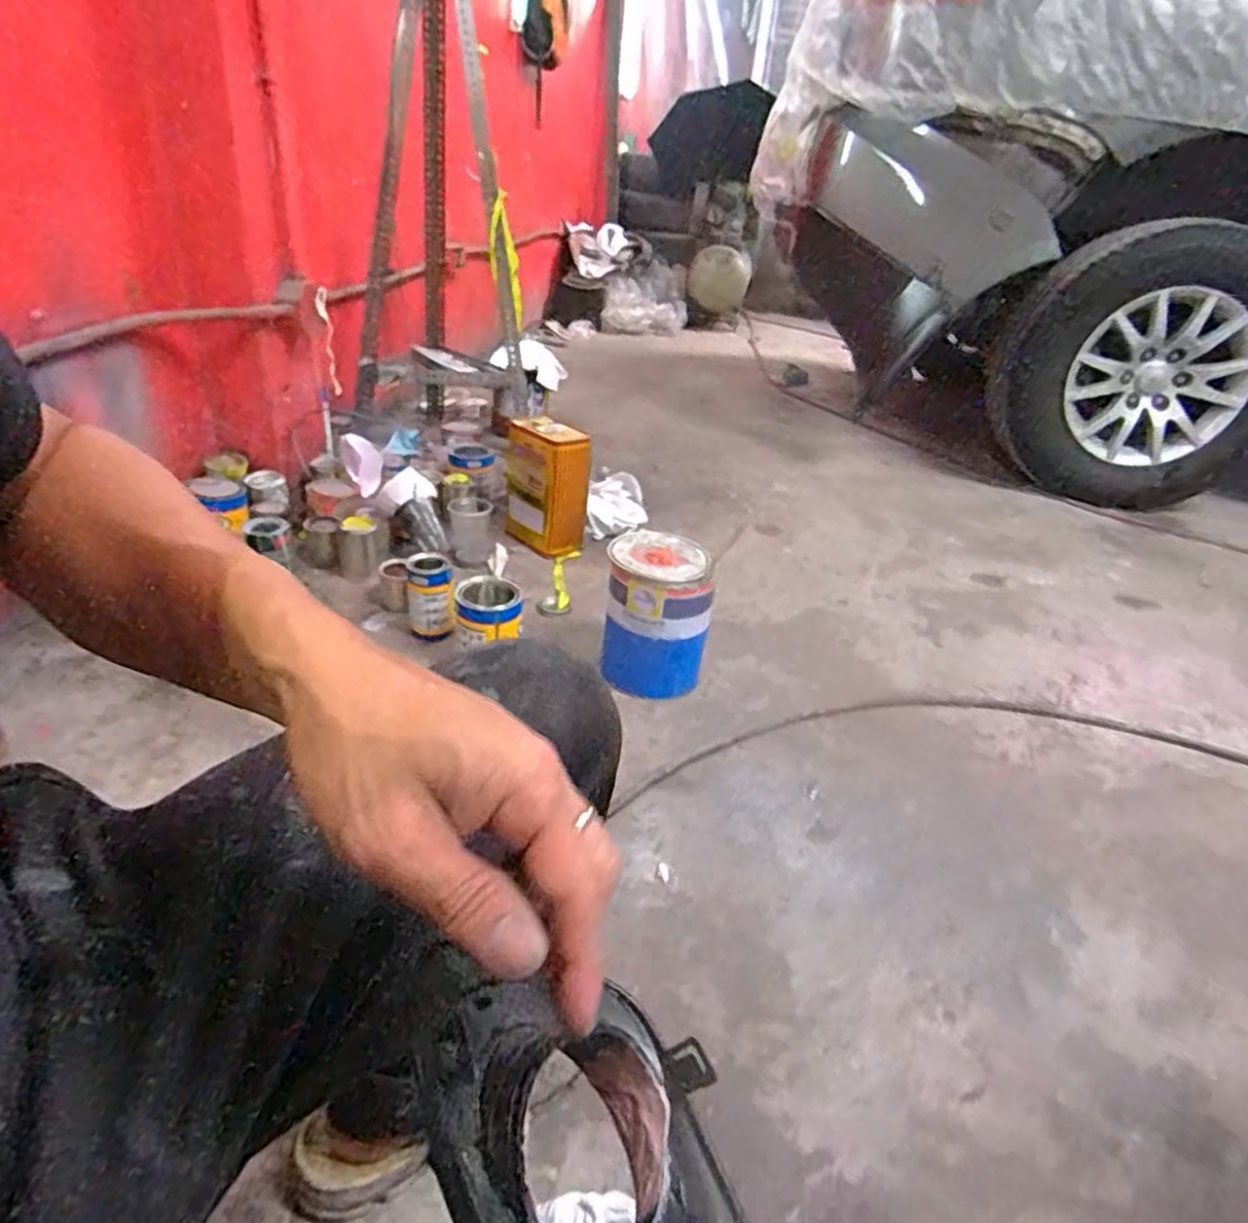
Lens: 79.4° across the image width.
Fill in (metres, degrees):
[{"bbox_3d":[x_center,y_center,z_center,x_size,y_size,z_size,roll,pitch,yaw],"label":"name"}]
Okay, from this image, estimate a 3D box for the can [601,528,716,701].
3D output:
[{"bbox_3d":[0.053,0.007,1.189,0.159,0.208,0.168,5,29,-3],"label":"can"}]

